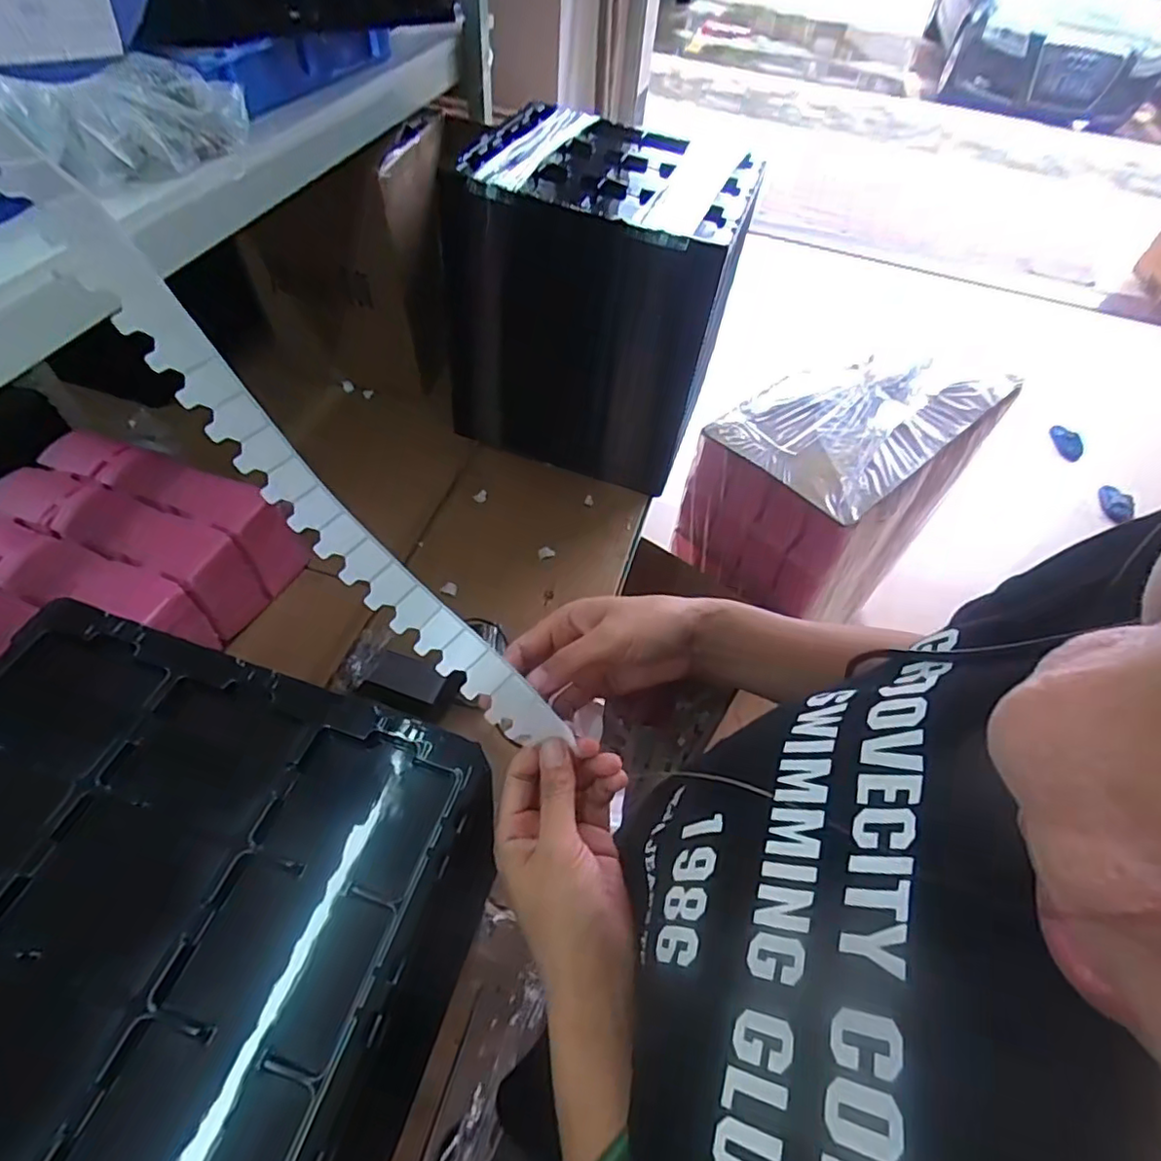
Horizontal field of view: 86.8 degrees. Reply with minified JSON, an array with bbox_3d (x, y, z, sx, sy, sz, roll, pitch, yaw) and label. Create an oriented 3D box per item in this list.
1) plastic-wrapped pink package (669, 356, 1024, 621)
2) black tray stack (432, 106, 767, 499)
[{"bbox_3d":[0.487,-0.198,1.199,0.498,0.323,0.326,-34,60,-26],"label":"plastic-wrapped pink package"},{"bbox_3d":[0.017,-0.403,0.966,0.383,0.447,0.302,15,52,10],"label":"black tray stack"}]

